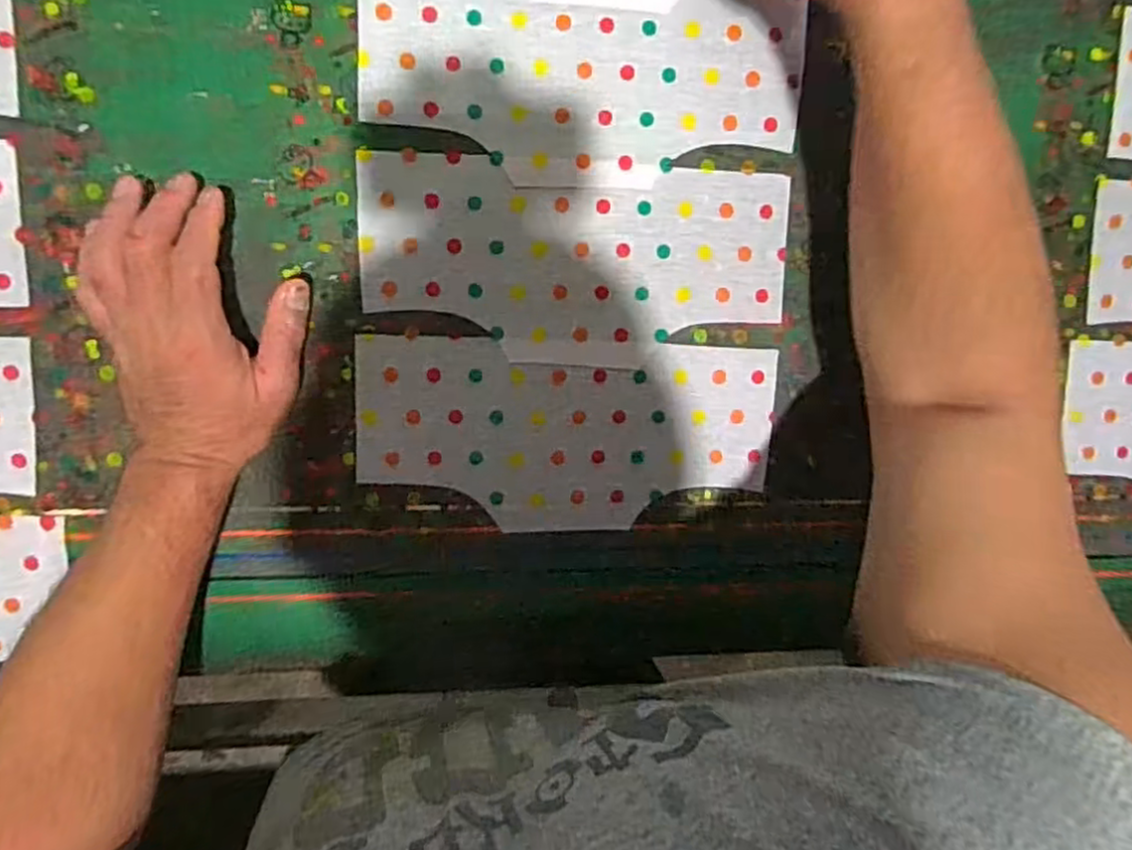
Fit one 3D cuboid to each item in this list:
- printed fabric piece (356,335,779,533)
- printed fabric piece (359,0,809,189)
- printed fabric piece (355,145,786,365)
[{"bbox_3d":[0.003,0.008,0.481,0.282,0.005,0.128,1,97,-6],"label":"printed fabric piece"},{"bbox_3d":[0.014,-0.222,0.448,0.281,0.004,0.128,1,97,-6],"label":"printed fabric piece"},{"bbox_3d":[0.009,-0.107,0.463,0.279,0.004,0.128,2,97,-6],"label":"printed fabric piece"}]

